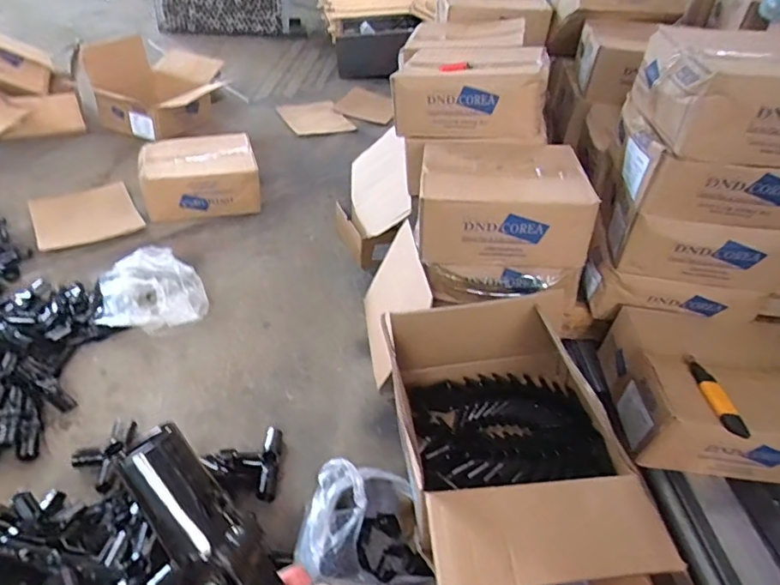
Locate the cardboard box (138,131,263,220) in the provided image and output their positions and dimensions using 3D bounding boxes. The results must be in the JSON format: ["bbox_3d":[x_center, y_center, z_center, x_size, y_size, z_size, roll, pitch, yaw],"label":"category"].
[{"bbox_3d":[-0.597,-0.350,1.654,0.336,0.165,0.269,-10,42,-20],"label":"cardboard box"}]

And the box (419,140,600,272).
[{"bbox_3d":[0.227,-0.199,1.098,0.323,0.150,0.295,8,39,1],"label":"box"}]

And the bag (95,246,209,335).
[{"bbox_3d":[-0.557,-0.004,1.232,0.228,0.100,0.202,-9,40,-20],"label":"bag"}]

